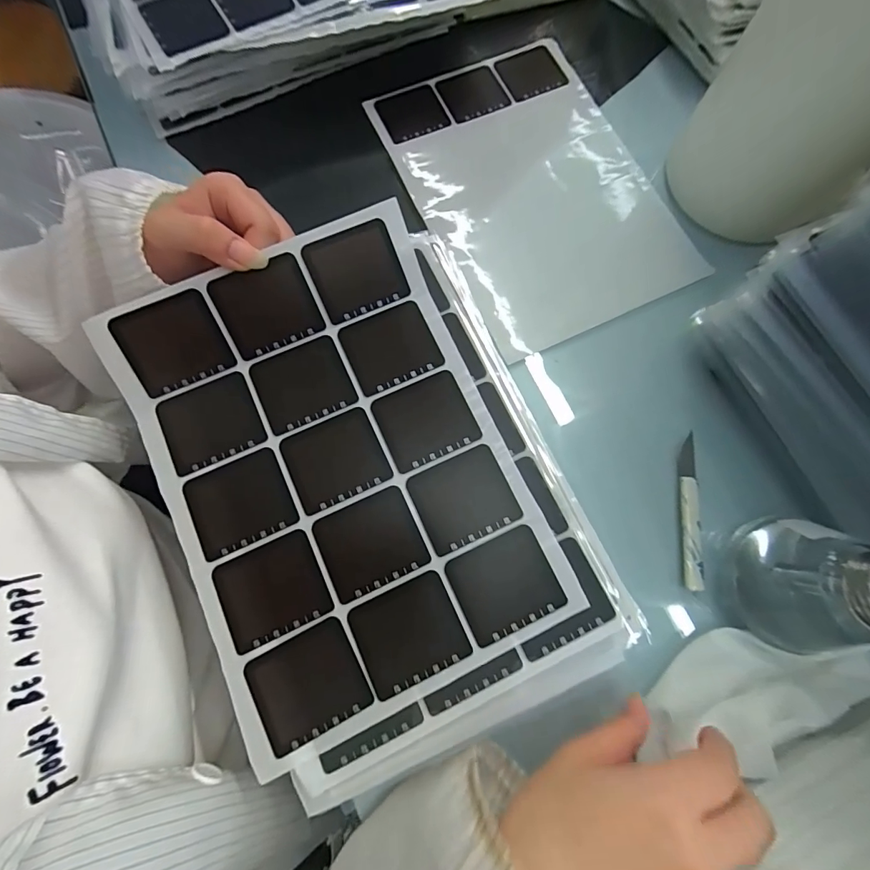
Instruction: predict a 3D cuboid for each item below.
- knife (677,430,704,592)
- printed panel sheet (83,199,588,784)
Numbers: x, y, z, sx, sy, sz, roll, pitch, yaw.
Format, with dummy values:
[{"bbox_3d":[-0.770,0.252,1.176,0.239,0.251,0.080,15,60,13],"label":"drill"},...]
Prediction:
[{"bbox_3d":[0.177,0.052,0.299,0.015,0.008,0.104,5,76,0],"label":"knife"},{"bbox_3d":[-0.055,0.017,0.243,0.189,0.026,0.258,-25,78,-7],"label":"printed panel sheet"}]

